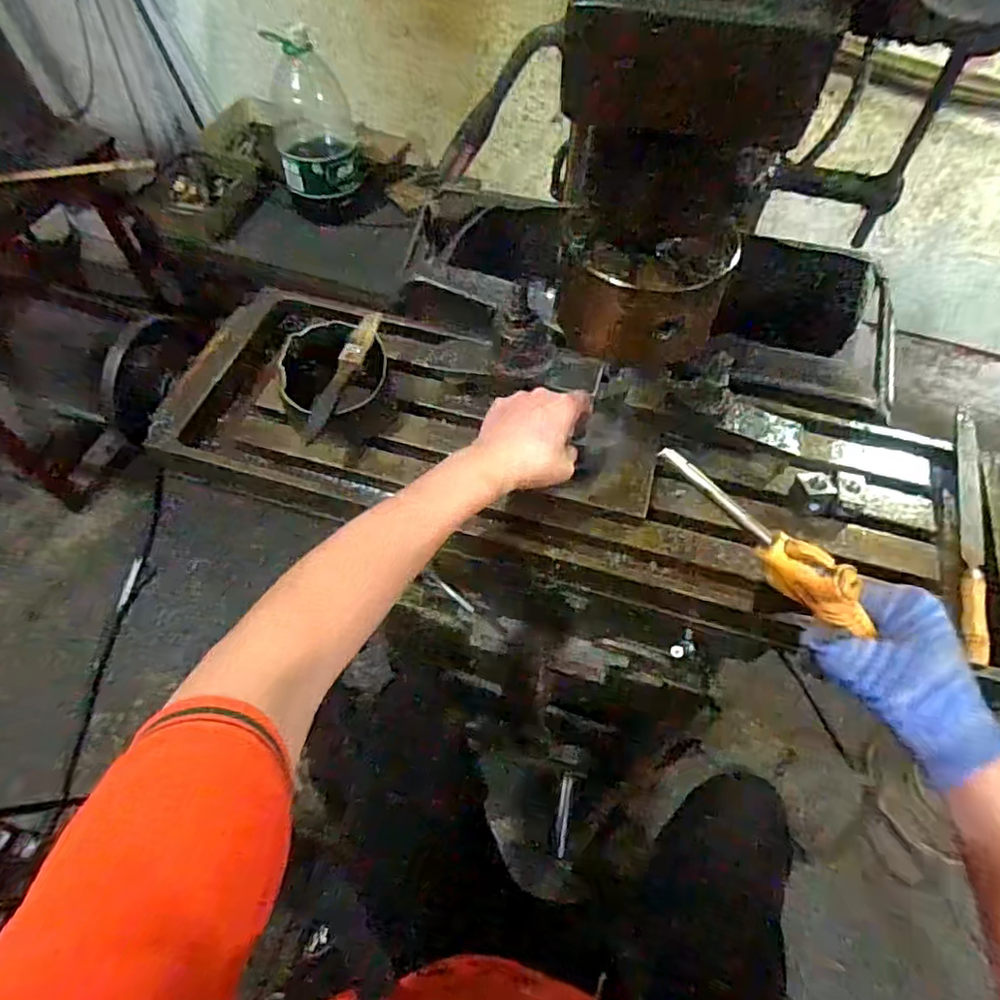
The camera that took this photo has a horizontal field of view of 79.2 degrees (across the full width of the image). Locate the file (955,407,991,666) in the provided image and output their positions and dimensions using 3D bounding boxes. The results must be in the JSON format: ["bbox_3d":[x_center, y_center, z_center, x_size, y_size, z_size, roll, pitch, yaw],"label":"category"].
[{"bbox_3d":[0.420,0.019,0.534,0.025,0.018,0.270,18,60,9],"label":"file"}]

